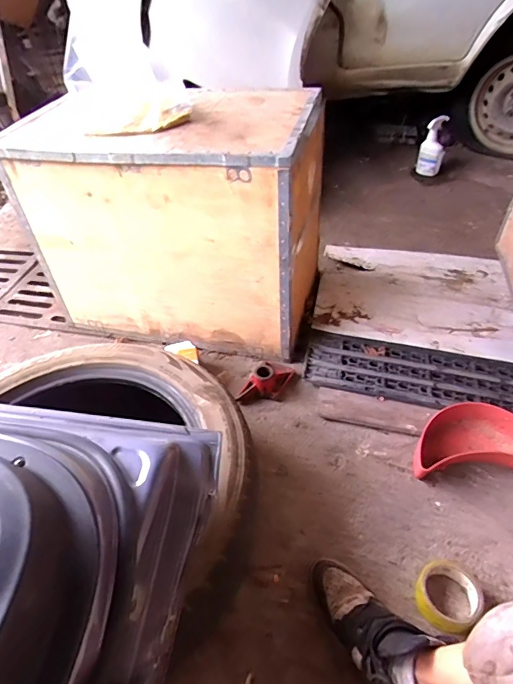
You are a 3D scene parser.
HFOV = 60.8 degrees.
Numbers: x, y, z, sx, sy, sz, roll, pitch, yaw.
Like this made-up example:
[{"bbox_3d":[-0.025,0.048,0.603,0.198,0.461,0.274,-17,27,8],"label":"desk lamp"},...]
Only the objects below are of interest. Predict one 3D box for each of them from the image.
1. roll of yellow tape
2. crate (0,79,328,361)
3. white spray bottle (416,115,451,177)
[{"bbox_3d":[0.315,0.413,0.714,0.109,0.050,0.096,-34,51,-27],"label":"roll of yellow tape"},{"bbox_3d":[-0.193,-0.304,1.150,0.686,0.561,0.380,7,45,12],"label":"crate"},{"bbox_3d":[0.663,-0.740,1.646,0.087,0.222,0.091,12,46,16],"label":"white spray bottle"}]

